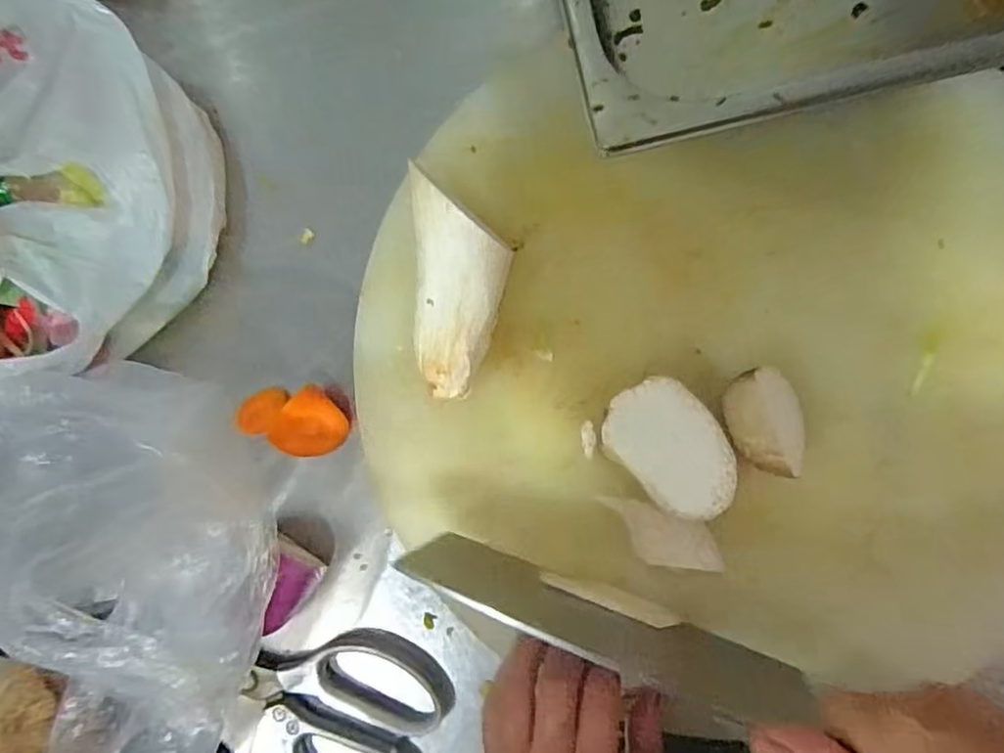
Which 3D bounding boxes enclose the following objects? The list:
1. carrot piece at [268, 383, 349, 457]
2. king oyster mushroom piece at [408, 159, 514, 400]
[{"bbox_3d":[-0.128,0.031,0.428,0.046,0.027,0.046,-35,115,-18],"label":"carrot piece"},{"bbox_3d":[-0.023,-0.051,0.375,0.056,0.044,0.127,1,90,11],"label":"king oyster mushroom piece"}]

